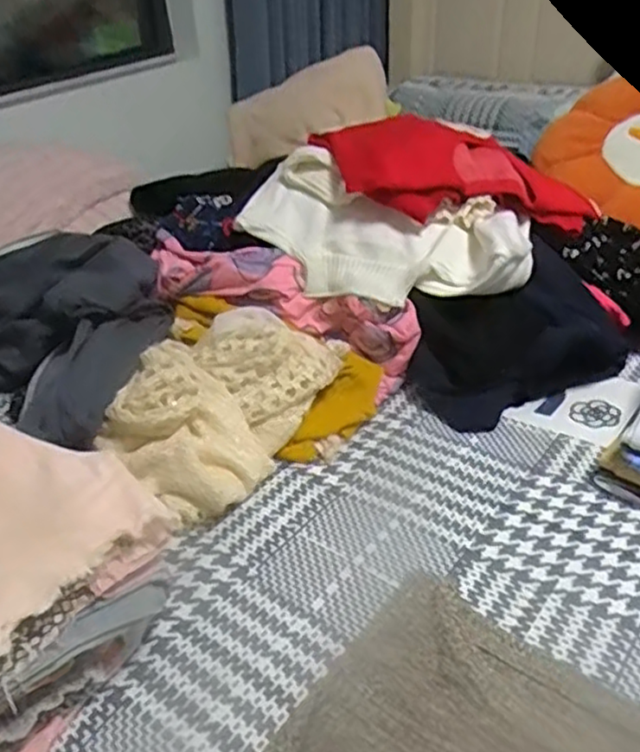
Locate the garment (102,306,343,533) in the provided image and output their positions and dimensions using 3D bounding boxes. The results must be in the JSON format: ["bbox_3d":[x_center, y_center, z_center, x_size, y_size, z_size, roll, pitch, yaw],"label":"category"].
[{"bbox_3d":[-0.103,0.026,0.780,0.152,0.118,0.284,19,40,27],"label":"garment"}]

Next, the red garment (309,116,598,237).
[{"bbox_3d":[0.202,-0.272,0.937,0.396,0.097,0.159,8,33,-13],"label":"red garment"}]

